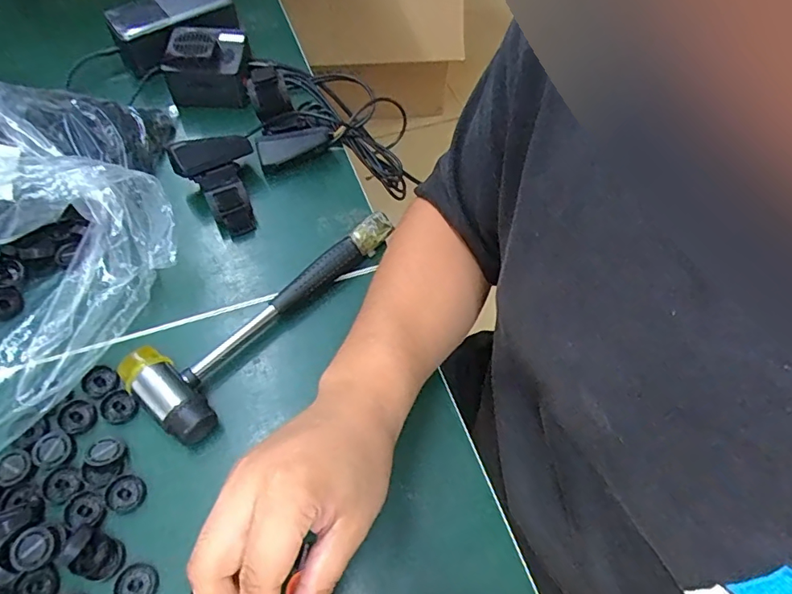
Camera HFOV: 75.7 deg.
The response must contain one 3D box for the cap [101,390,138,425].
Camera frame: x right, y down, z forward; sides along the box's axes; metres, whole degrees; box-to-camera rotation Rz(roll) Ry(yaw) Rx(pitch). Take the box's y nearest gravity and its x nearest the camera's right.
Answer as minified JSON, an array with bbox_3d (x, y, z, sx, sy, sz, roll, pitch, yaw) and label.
[{"bbox_3d":[-0.211,0.084,0.389,0.025,0.008,0.024,1,62,-2],"label":"cap"}]

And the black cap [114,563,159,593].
[{"bbox_3d":[-0.171,0.190,0.335,0.024,0.012,0.026,1,62,-2],"label":"black cap"}]

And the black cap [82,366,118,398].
[{"bbox_3d":[-0.229,0.065,0.394,0.022,0.010,0.023,1,62,-2],"label":"black cap"}]

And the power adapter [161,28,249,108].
[{"bbox_3d":[-0.198,-0.248,0.543,0.081,0.056,0.068,-1,60,-7],"label":"power adapter"}]

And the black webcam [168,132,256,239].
[{"bbox_3d":[-0.155,-0.106,0.474,0.070,0.047,0.084,-31,68,-22],"label":"black webcam"}]

